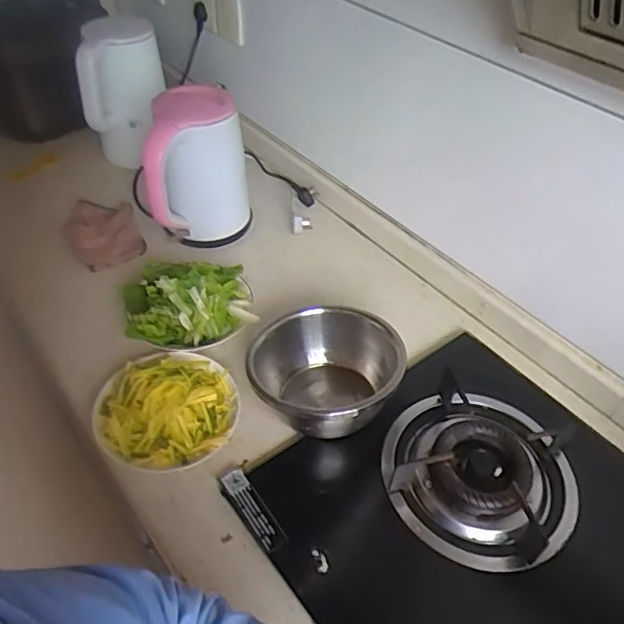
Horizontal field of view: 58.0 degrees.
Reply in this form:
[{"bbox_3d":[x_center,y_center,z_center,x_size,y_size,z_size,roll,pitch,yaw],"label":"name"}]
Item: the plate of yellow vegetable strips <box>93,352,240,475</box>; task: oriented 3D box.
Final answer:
[{"bbox_3d":[-0.183,0.113,0.711,0.179,0.063,0.169,2,45,-2],"label":"plate of yellow vegetable strips"}]

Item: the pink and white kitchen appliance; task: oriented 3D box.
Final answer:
[{"bbox_3d":[-0.200,-0.247,0.959,0.168,0.237,0.167,-15,48,-17],"label":"pink and white kitchen appliance"}]

